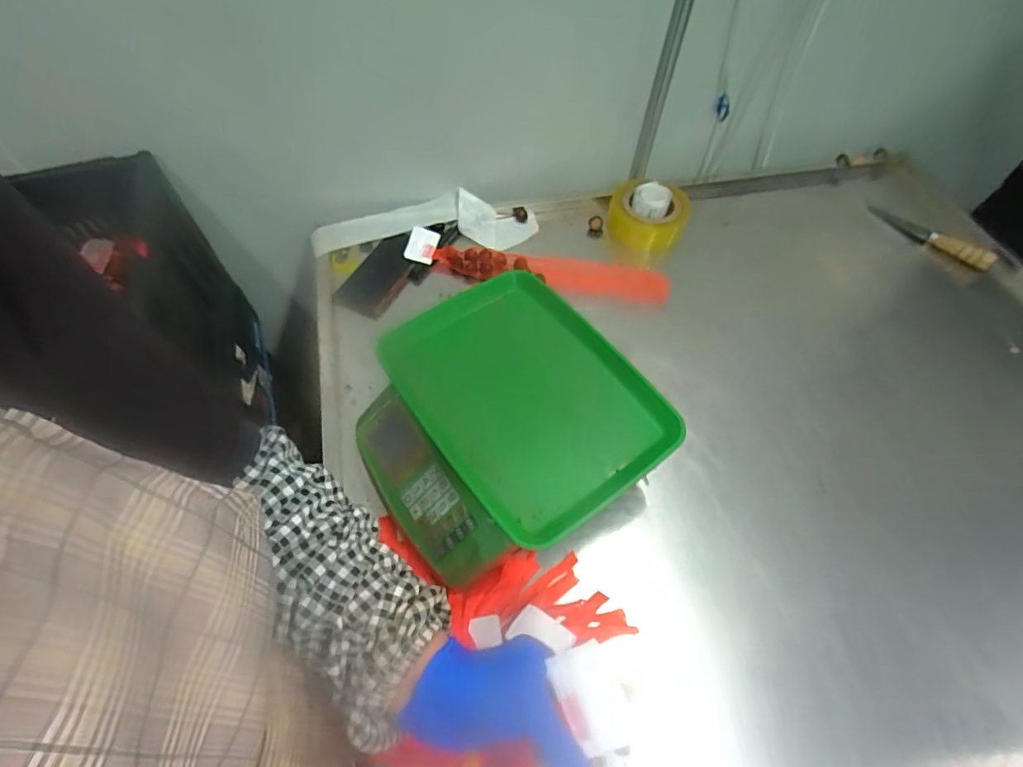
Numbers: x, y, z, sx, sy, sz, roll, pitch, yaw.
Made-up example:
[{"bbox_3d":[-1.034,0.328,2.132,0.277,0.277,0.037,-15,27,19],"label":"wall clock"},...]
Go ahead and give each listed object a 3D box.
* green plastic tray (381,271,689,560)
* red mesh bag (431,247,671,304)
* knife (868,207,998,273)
[{"bbox_3d":[0.011,0.003,0.559,0.227,0.025,0.315,-32,63,-22],"label":"green plastic tray"},{"bbox_3d":[0.064,-0.179,0.806,0.370,0.025,0.062,8,57,5],"label":"red mesh bag"},{"bbox_3d":[0.735,-0.261,0.879,0.202,0.030,0.033,40,63,22],"label":"knife"}]

